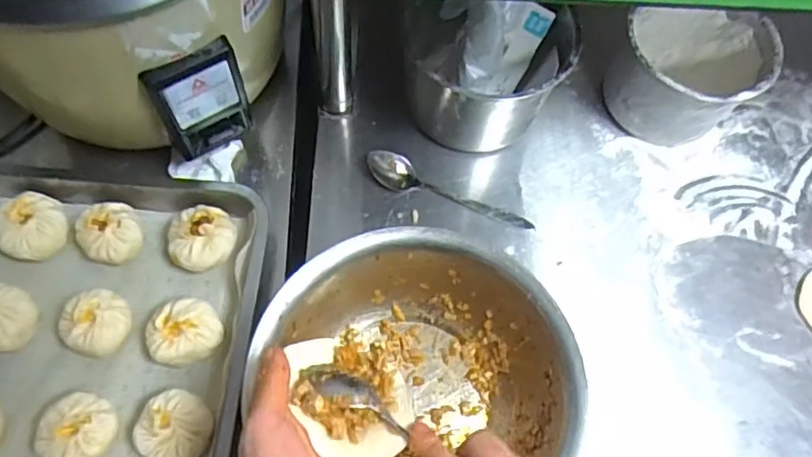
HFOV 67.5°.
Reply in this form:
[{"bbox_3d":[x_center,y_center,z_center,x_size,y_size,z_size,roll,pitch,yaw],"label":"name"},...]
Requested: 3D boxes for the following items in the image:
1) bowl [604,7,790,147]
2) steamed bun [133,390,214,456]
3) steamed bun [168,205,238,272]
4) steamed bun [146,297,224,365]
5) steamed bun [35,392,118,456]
[{"bbox_3d":[0.309,-0.168,0.681,0.155,0.115,0.139,10,64,1],"label":"bowl"},{"bbox_3d":[-0.197,0.173,0.524,0.063,0.046,0.061,22,67,6],"label":"steamed bun"},{"bbox_3d":[-0.197,0.013,0.597,0.062,0.048,0.061,2,66,-3],"label":"steamed bun"},{"bbox_3d":[-0.203,0.097,0.559,0.066,0.047,0.058,-30,71,-16],"label":"steamed bun"},{"bbox_3d":[-0.279,0.173,0.520,0.055,0.046,0.058,1,64,-3],"label":"steamed bun"}]

